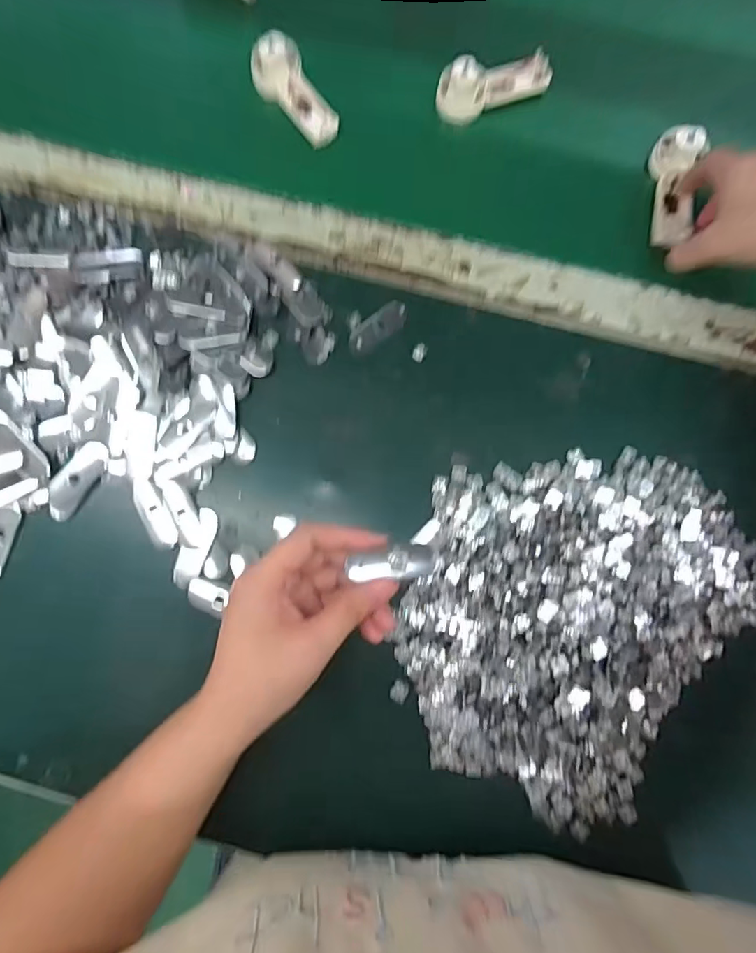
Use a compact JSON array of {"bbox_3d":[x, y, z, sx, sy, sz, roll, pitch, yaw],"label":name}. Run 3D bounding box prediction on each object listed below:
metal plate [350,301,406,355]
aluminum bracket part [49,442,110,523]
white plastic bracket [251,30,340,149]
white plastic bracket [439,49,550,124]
[{"bbox_3d":[0.000,-0.112,0.378,0.051,0.004,0.021,-37,80,-7],"label":"metal plate"},{"bbox_3d":[-0.217,0.002,0.361,0.026,0.013,0.060,31,80,6],"label":"aluminum bracket part"},{"bbox_3d":[-0.066,-0.314,0.414,0.041,0.022,0.089,-38,96,-6],"label":"white plastic bracket"},{"bbox_3d":[0.097,-0.323,0.414,0.095,0.036,0.030,-15,81,-2],"label":"white plastic bracket"}]

